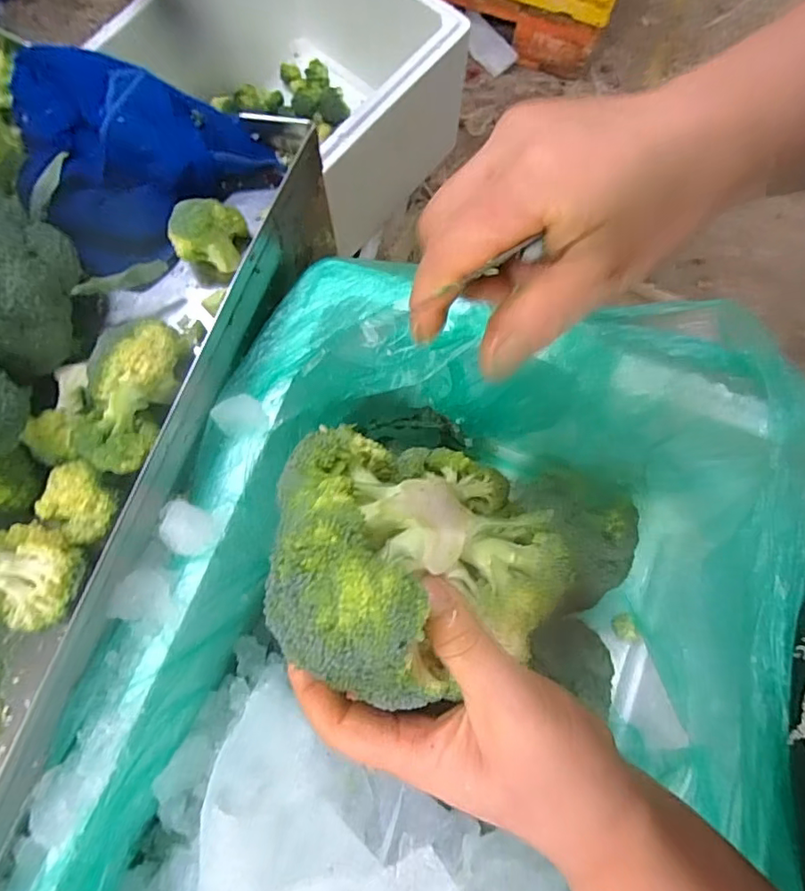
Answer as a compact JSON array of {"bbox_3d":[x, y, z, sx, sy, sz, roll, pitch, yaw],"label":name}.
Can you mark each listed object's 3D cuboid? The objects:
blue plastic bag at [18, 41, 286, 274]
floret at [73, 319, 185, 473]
[{"bbox_3d":[-0.198,-0.210,0.375,0.168,0.044,0.144,43,80,9],"label":"blue plastic bag"},{"bbox_3d":[-0.167,-0.032,0.322,0.046,0.034,0.091,10,77,2],"label":"floret"}]

